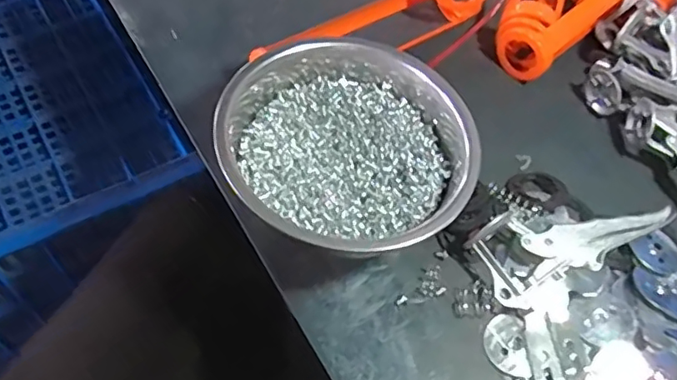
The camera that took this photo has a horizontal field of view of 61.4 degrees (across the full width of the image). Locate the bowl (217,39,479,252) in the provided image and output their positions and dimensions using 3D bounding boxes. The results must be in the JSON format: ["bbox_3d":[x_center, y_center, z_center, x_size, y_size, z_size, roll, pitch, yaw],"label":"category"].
[{"bbox_3d":[0.012,-0.038,0.443,0.182,0.077,0.193,22,58,6],"label":"bowl"}]

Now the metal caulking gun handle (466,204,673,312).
[{"bbox_3d":[0.180,0.033,0.439,0.156,0.033,0.061,-22,63,-20],"label":"metal caulking gun handle"}]

